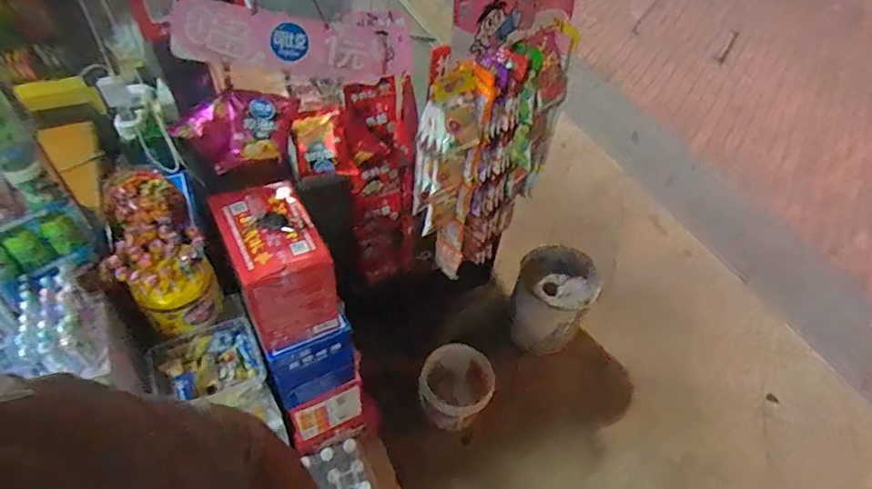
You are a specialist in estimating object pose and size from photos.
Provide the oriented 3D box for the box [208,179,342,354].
[{"bbox_3d":[-0.291,0.044,0.962,0.156,0.233,0.203,-20,53,-21],"label":"box"}]

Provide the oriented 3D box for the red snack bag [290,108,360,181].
[{"bbox_3d":[-0.202,-0.177,0.937,0.111,0.118,0.051,-15,52,-17],"label":"red snack bag"}]

